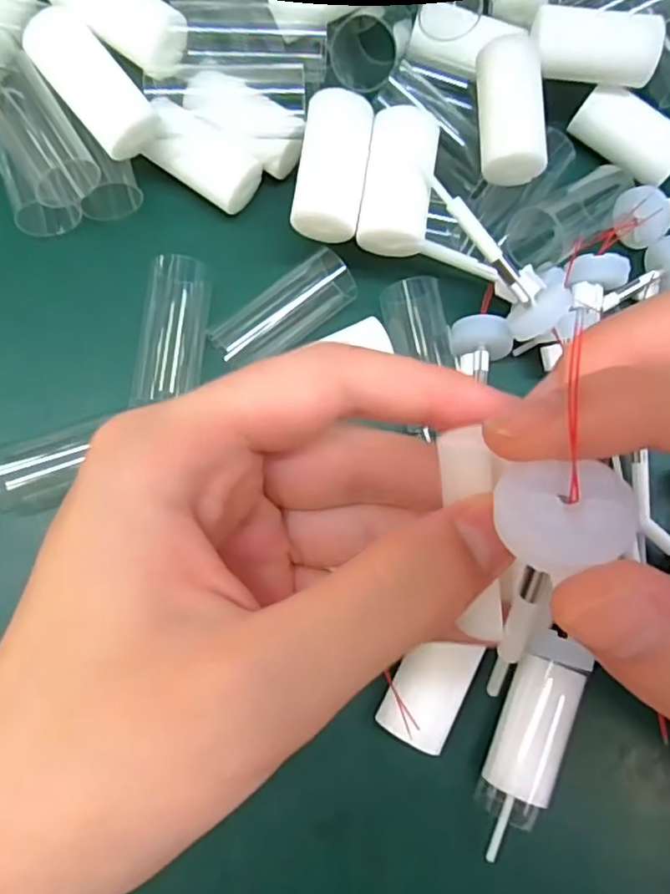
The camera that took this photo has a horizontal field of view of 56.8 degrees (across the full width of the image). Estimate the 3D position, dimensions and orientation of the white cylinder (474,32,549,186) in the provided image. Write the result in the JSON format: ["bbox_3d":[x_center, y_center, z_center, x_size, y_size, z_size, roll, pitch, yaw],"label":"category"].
[{"bbox_3d":[0.056,-0.107,0.204,0.020,0.025,0.042,-3,82,-5],"label":"white cylinder"}]

